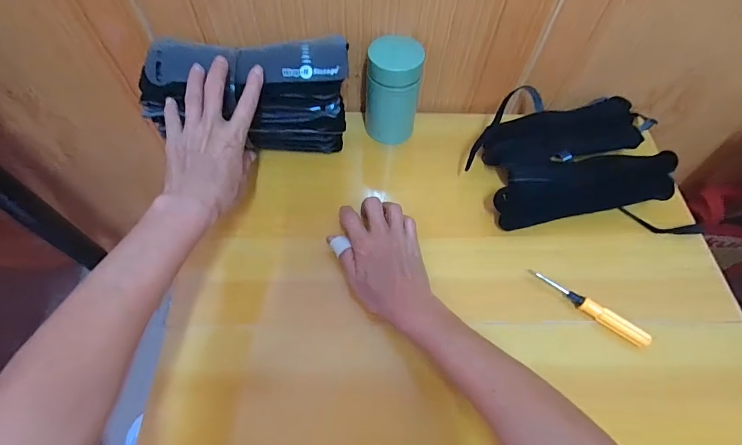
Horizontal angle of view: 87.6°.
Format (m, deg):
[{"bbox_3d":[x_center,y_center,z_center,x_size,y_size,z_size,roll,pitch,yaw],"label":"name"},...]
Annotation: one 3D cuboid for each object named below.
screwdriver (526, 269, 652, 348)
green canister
[{"bbox_3d":[0.220,0.084,0.395,0.121,0.018,0.011,35,65,17],"label":"screwdriver"},{"bbox_3d":[0.026,-0.157,0.475,0.062,0.116,0.052,5,60,1],"label":"green canister"}]

